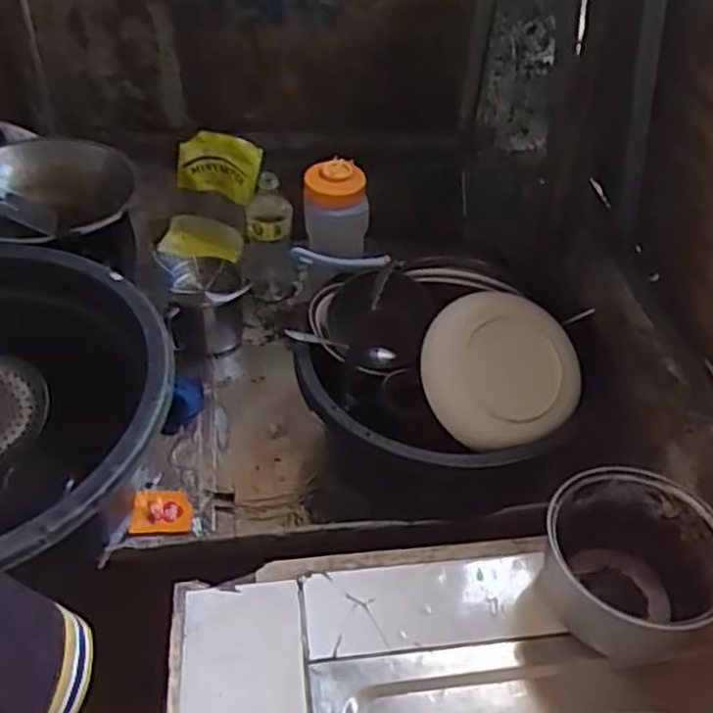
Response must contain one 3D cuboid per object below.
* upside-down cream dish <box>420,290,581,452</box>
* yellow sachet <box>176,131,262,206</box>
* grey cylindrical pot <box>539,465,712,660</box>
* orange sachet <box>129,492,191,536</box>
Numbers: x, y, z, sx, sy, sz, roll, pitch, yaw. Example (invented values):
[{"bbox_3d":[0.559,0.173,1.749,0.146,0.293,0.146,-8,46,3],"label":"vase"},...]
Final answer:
[{"bbox_3d":[0.184,0.014,0.962,0.202,0.055,0.197,1,81,-4],"label":"upside-down cream dish"},{"bbox_3d":[-0.263,-0.359,1.423,0.157,0.132,0.031,1,44,-1],"label":"yellow sachet"},{"bbox_3d":[0.278,0.207,0.756,0.167,0.109,0.154,34,52,29],"label":"grey cylindrical pot"},{"bbox_3d":[-0.271,0.217,1.042,0.081,0.013,0.069,-1,49,-4],"label":"orange sachet"}]

